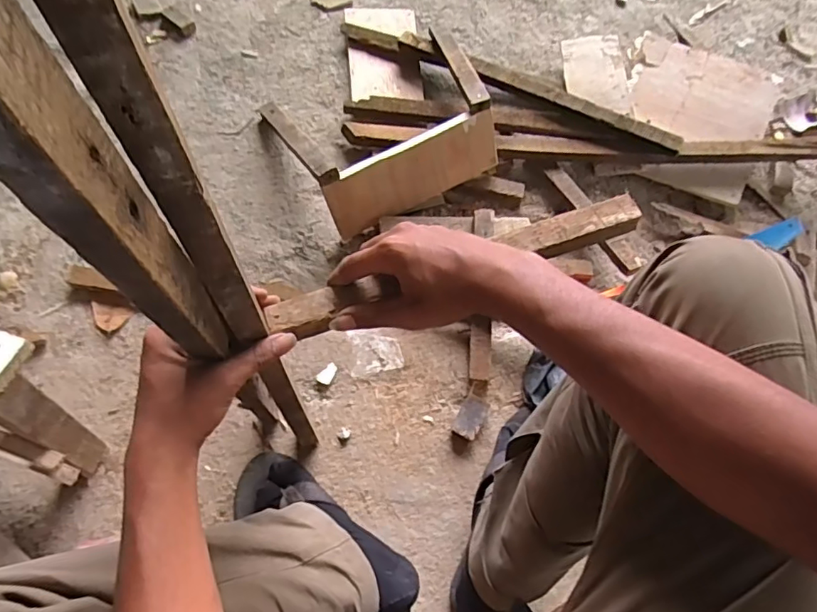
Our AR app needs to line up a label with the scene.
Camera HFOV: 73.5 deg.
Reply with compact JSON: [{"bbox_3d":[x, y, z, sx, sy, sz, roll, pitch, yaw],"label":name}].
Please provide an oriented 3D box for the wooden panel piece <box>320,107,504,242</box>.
[{"bbox_3d":[0.010,-0.205,0.845,0.280,0.111,0.021,-28,45,-13],"label":"wooden panel piece"}]

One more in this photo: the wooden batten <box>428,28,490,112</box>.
[{"bbox_3d":[0.080,-0.392,0.887,0.037,0.022,0.236,-11,53,-8],"label":"wooden batten"}]

